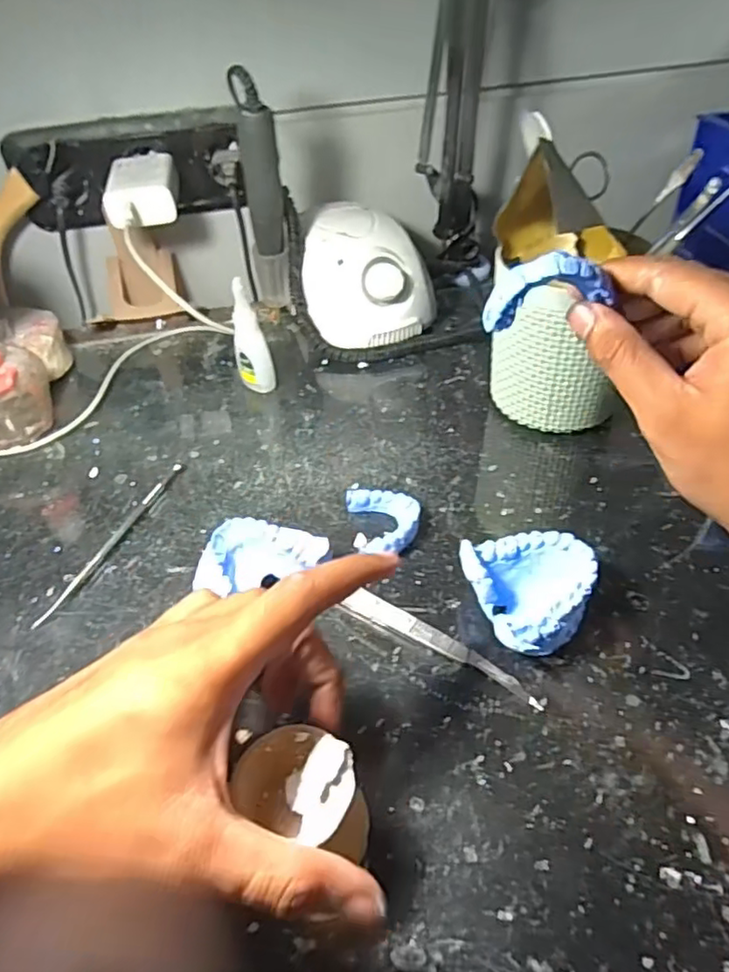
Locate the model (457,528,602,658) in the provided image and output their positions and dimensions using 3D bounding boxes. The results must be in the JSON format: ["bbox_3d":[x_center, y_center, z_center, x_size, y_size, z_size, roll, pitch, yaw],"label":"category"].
[{"bbox_3d":[0.085,0.058,0.313,0.063,0.030,0.064,-5,45,0],"label":"model"}]

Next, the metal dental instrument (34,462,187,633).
[{"bbox_3d":[-0.153,0.031,0.377,0.009,0.004,0.136,13,47,18],"label":"metal dental instrument"}]

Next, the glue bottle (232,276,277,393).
[{"bbox_3d":[-0.085,-0.108,0.459,0.027,0.087,0.020,-13,45,-8],"label":"glue bottle"}]

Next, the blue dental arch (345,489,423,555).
[{"bbox_3d":[0.013,0.021,0.370,0.040,0.013,0.052,-14,45,-9],"label":"blue dental arch"}]

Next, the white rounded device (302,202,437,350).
[{"bbox_3d":[0.002,-0.178,0.528,0.102,0.083,0.119,-6,45,-1],"label":"white rounded device"}]

